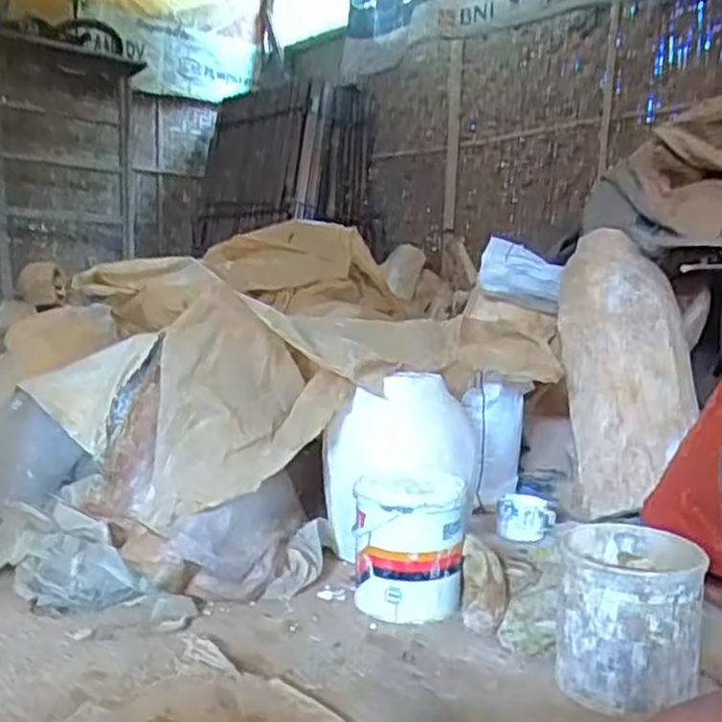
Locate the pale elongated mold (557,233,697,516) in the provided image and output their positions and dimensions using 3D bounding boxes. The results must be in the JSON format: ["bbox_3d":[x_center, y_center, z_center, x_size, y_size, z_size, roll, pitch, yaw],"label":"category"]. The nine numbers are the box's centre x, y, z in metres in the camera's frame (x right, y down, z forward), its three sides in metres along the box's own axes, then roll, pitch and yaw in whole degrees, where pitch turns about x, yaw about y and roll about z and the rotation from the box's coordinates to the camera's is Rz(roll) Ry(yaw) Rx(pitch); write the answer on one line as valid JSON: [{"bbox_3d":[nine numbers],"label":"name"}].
[{"bbox_3d":[0.607,-0.030,1.729,0.270,0.731,0.169,3,-33,9],"label":"pale elongated mold"}]

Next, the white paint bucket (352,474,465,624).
[{"bbox_3d":[0.073,0.284,1.188,0.165,0.192,0.165,1,6,0],"label":"white paint bucket"}]

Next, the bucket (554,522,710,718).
[{"bbox_3d":[0.338,0.324,0.958,0.163,0.173,0.173,3,7,16],"label":"bucket"}]

